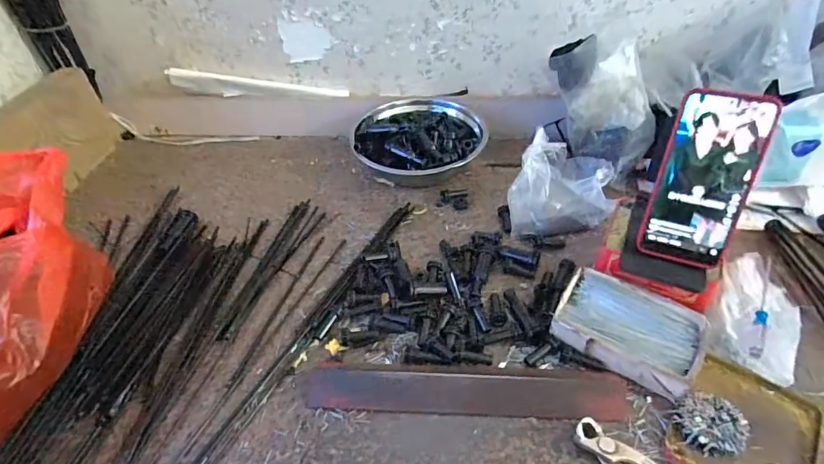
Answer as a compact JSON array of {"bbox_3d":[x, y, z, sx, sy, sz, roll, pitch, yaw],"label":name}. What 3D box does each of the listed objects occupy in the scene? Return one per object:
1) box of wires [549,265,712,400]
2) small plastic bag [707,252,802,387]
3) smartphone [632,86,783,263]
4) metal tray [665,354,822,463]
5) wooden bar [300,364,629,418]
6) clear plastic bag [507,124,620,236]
[{"bbox_3d":[0.213,0.096,0.451,0.127,0.031,0.090,24,50,26],"label":"box of wires"},{"bbox_3d":[0.347,0.078,0.459,0.081,0.040,0.135,21,49,24],"label":"small plastic bag"},{"bbox_3d":[0.278,-0.049,0.432,0.079,0.162,0.008,16,20,20],"label":"smartphone"},{"bbox_3d":[0.288,0.170,0.389,0.098,0.013,0.124,28,52,29],"label":"metal tray"},{"bbox_3d":[0.044,0.144,0.424,0.296,0.018,0.044,0,44,4],"label":"wooden bar"},{"bbox_3d":[0.194,-0.059,0.586,0.127,0.074,0.137,11,45,15],"label":"clear plastic bag"}]

